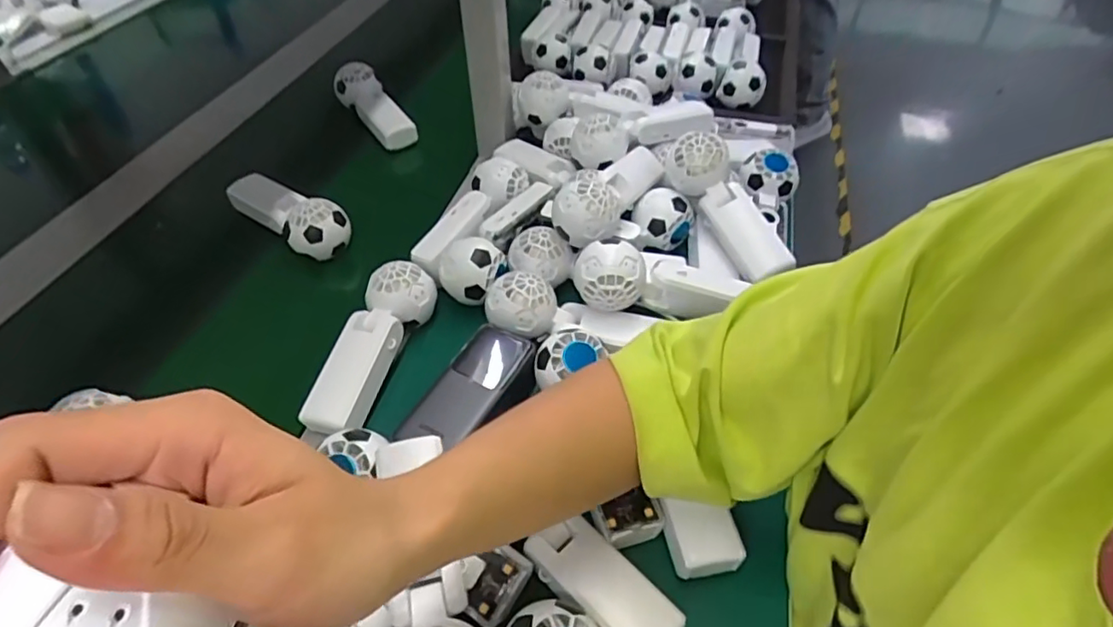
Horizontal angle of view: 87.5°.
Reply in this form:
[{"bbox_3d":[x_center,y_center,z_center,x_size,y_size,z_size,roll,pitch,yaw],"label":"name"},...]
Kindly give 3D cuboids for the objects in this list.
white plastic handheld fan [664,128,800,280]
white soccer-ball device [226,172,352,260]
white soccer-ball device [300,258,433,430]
[{"bbox_3d":[0.165,-0.103,0.566,0.052,0.059,0.166,-24,73,-19],"label":"white plastic handheld fan"},{"bbox_3d":[-0.295,-0.115,0.635,0.158,0.047,0.056,30,55,26],"label":"white soccer-ball device"},{"bbox_3d":[-0.160,0.020,0.500,0.056,0.045,0.171,13,49,13],"label":"white soccer-ball device"}]

